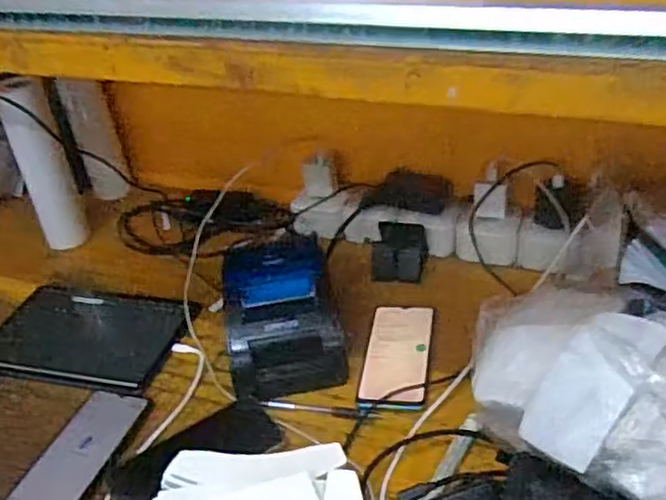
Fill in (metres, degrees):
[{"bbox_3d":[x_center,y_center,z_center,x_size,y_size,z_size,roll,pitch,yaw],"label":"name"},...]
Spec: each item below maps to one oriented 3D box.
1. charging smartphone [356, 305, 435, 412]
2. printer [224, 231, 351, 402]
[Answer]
[{"bbox_3d":[0.074,0.118,0.814,0.073,0.014,0.167,1,34,11],"label":"charging smartphone"},{"bbox_3d":[-0.059,0.077,0.811,0.125,0.102,0.149,-11,33,-7],"label":"printer"}]

